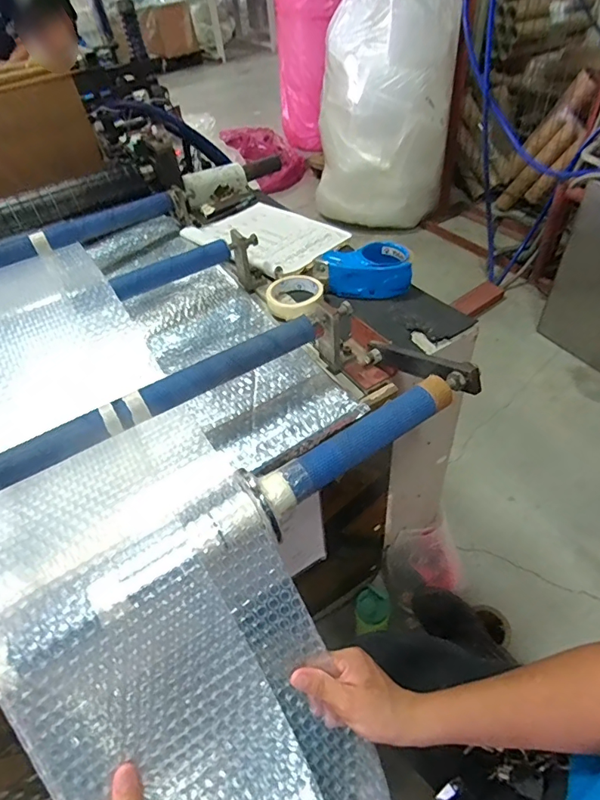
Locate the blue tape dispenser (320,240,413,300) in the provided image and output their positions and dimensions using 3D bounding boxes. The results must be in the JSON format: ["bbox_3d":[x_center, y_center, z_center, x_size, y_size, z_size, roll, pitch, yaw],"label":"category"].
[{"bbox_3d":[0.114,-0.224,0.778,0.153,0.057,0.105,11,48,17],"label":"blue tape dispenser"}]

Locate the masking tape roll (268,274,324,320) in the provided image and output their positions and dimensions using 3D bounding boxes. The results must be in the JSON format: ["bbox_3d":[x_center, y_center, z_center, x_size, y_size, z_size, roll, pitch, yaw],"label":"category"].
[{"bbox_3d":[-0.009,-0.171,0.766,0.088,0.034,0.097,7,47,13],"label":"masking tape roll"}]

